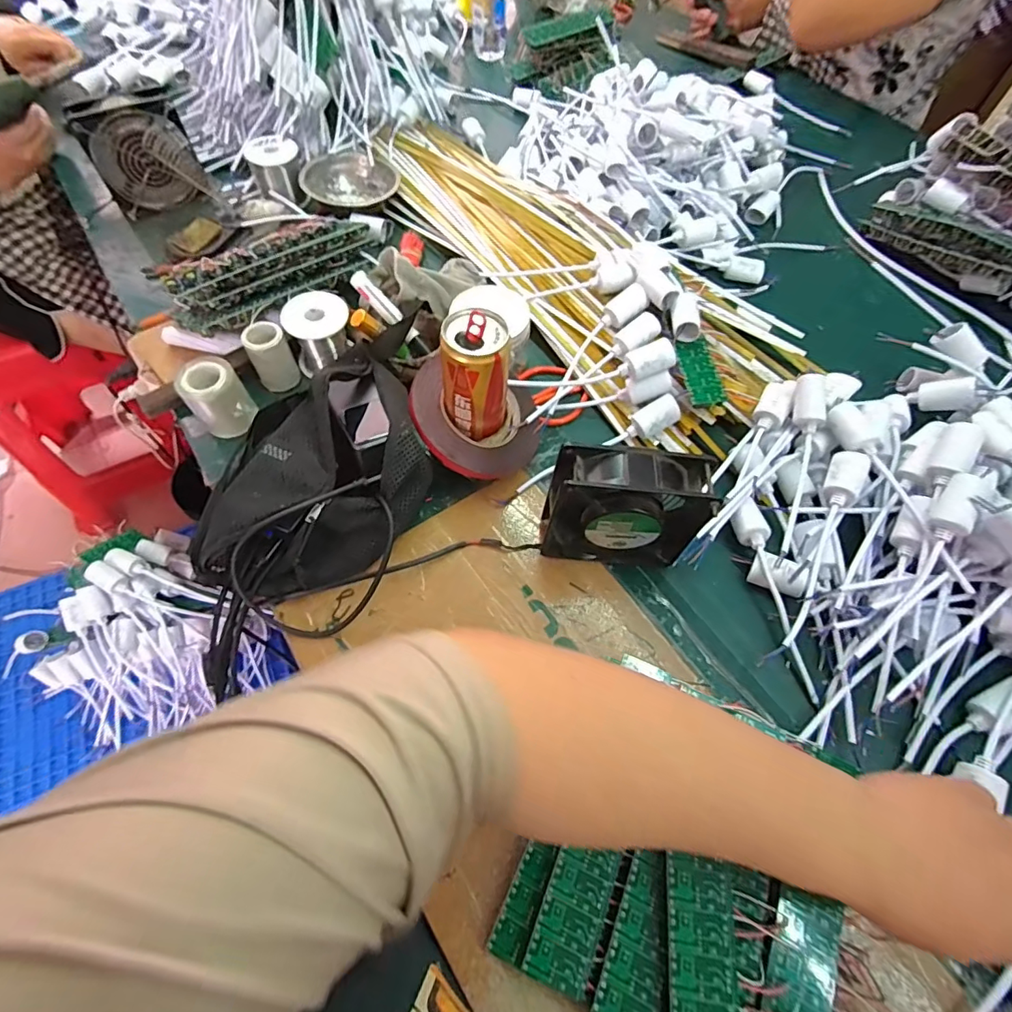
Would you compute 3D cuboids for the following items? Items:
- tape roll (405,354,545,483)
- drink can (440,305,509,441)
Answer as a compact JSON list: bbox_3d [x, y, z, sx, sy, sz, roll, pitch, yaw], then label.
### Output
[{"bbox_3d":[-0.031,-0.079,0.483,0.119,0.021,0.110,16,64,-22],"label":"tape roll"},{"bbox_3d":[-0.025,-0.108,0.447,0.055,0.119,0.049,-2,61,-3],"label":"drink can"}]

